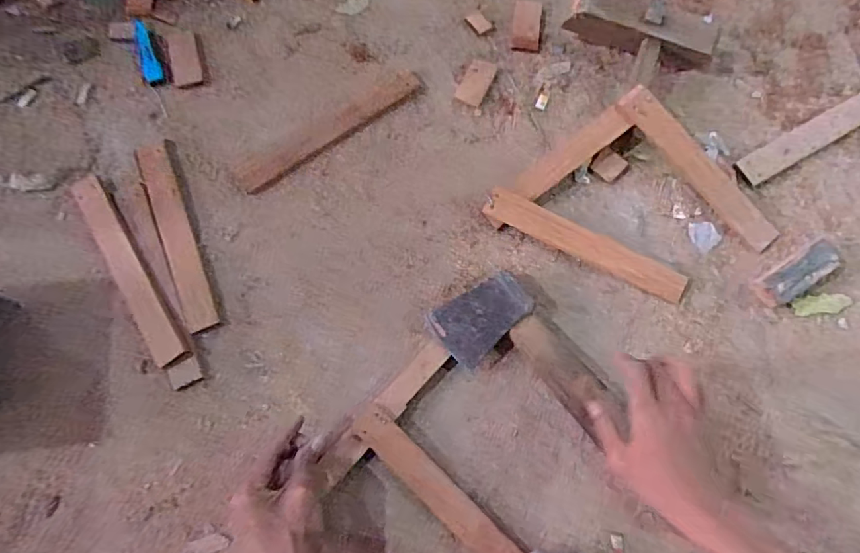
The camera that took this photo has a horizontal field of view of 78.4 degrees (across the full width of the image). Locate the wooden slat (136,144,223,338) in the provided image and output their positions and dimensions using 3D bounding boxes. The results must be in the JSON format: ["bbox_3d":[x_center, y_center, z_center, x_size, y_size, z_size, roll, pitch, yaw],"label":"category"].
[{"bbox_3d":[-0.301,-0.051,0.626,0.035,0.017,0.246,-23,76,-5],"label":"wooden slat"}]

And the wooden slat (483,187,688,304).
[{"bbox_3d":[0.186,-0.042,0.633,0.248,0.020,0.043,26,78,7],"label":"wooden slat"}]

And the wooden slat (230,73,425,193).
[{"bbox_3d":[-0.127,-0.189,0.671,0.263,0.006,0.039,-34,78,-7],"label":"wooden slat"}]

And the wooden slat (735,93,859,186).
[{"bbox_3d":[0.482,-0.176,0.665,0.212,0.013,0.037,-29,77,-6],"label":"wooden slat"}]

